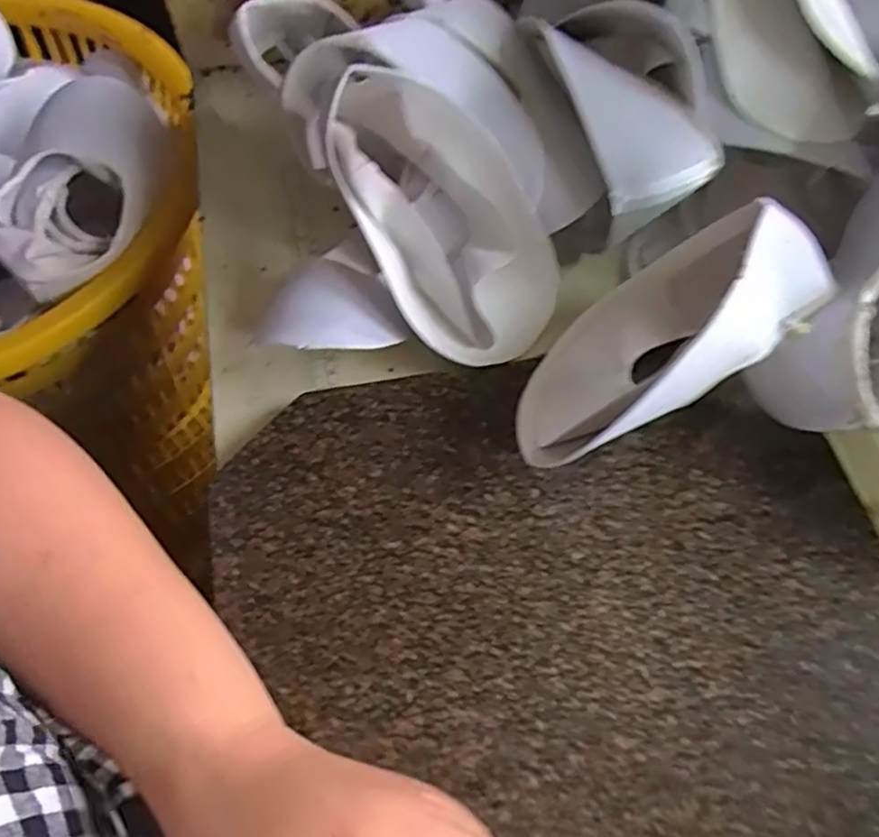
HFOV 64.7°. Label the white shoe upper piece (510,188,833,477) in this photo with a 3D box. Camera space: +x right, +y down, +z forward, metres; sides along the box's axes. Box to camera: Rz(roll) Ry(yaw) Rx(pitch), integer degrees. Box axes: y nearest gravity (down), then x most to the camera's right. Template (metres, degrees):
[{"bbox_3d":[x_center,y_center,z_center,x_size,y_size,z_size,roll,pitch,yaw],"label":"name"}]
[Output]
[{"bbox_3d":[0.116,-0.048,0.369,0.178,0.096,0.092,-29,65,-15],"label":"white shoe upper piece"}]

